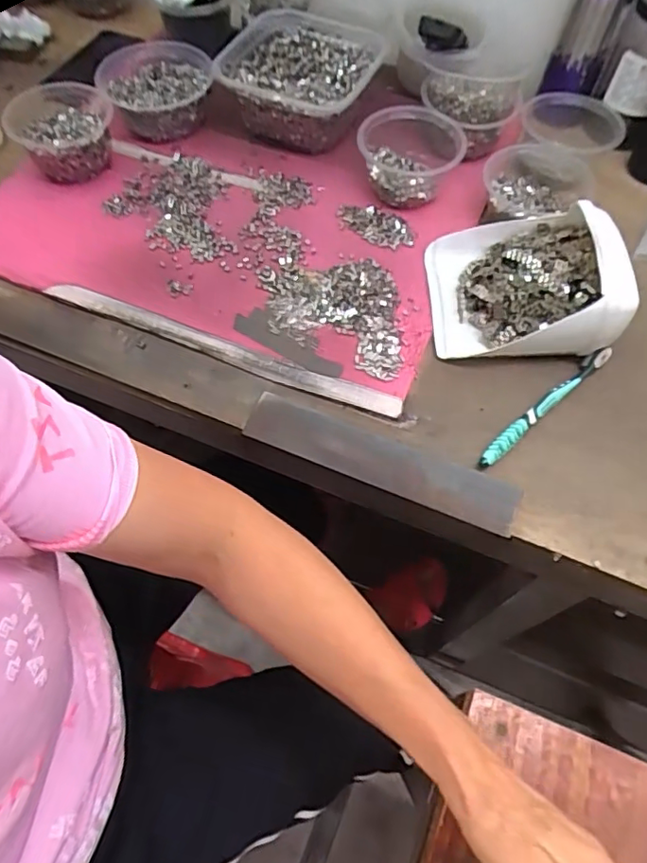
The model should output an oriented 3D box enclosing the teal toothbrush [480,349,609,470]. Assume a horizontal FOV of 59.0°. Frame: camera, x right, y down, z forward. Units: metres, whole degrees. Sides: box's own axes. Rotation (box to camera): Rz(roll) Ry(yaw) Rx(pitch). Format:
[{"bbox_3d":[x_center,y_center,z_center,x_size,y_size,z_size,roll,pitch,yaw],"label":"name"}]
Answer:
[{"bbox_3d":[0.206,-0.024,0.531,0.178,0.015,0.016,-37,68,-19],"label":"teal toothbrush"}]

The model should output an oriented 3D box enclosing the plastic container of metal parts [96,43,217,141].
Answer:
[{"bbox_3d":[-0.199,-0.411,0.692,0.124,0.060,0.122,0,62,1],"label":"plastic container of metal parts"}]

